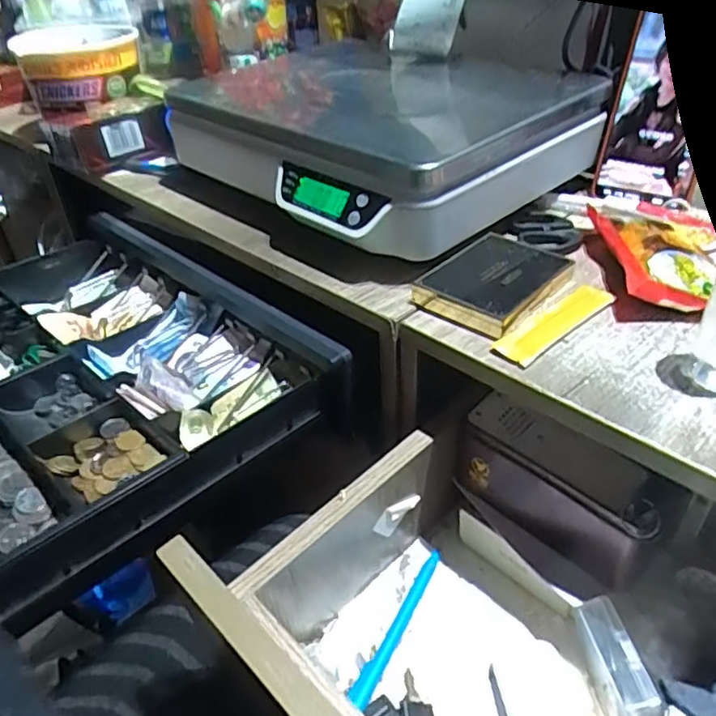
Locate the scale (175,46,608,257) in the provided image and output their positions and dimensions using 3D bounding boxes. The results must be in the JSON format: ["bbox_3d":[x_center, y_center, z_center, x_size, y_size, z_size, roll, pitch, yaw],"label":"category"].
[{"bbox_3d":[0.018,-0.201,0.551,0.256,0.079,0.309,-31,44,-31],"label":"scale"}]

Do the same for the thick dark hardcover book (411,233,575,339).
[{"bbox_3d":[0.098,-0.055,0.435,0.074,0.025,0.095,27,46,34],"label":"thick dark hardcover book"}]

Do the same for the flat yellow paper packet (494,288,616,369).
[{"bbox_3d":[0.127,-0.023,0.394,0.096,0.005,0.024,-31,64,-28],"label":"flat yellow paper packet"}]

